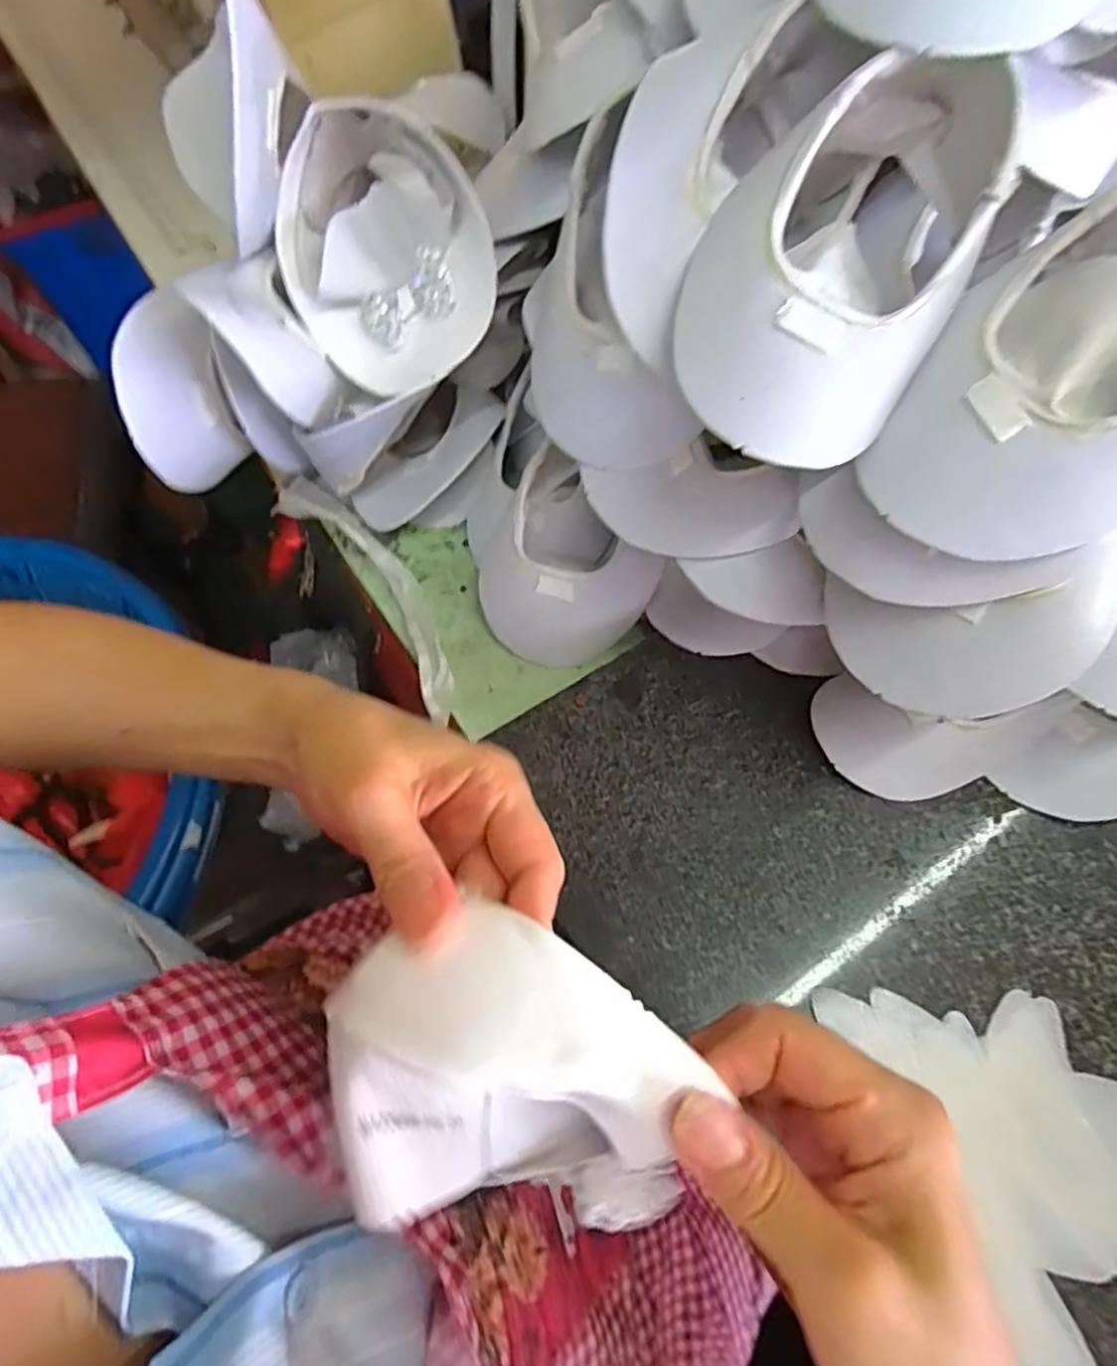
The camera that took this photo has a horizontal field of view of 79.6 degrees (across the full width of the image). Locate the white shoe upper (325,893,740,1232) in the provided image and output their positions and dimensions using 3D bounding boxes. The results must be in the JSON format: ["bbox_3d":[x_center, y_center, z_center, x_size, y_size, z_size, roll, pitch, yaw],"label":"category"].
[{"bbox_3d":[-0.012,0.111,0.196,0.101,0.042,0.077,5,64,1],"label":"white shoe upper"}]

